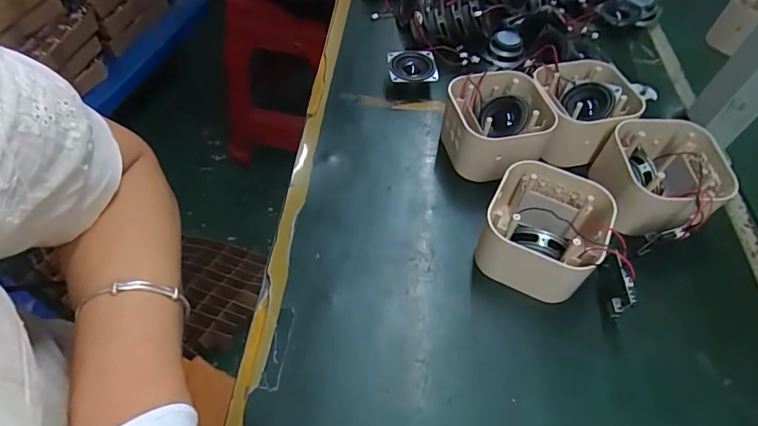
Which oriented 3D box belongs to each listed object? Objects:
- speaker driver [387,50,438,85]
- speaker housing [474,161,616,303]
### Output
[{"bbox_3d":[0.038,-0.162,0.519,0.053,0.026,0.049,0,55,-2],"label":"speaker driver"},{"bbox_3d":[0.133,0.016,0.371,0.093,0.057,0.100,21,56,12],"label":"speaker housing"}]

